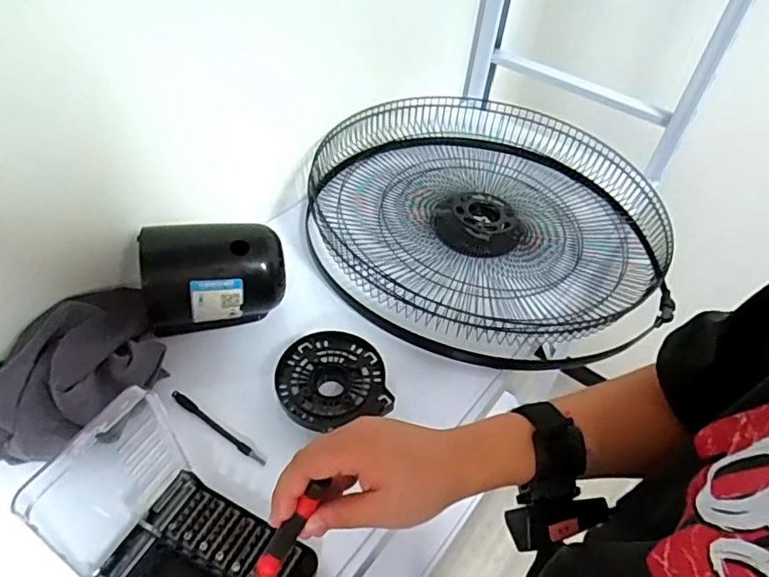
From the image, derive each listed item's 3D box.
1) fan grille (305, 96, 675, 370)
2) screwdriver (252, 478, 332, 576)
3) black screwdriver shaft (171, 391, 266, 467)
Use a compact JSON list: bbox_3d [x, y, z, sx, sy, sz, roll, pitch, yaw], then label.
[{"bbox_3d":[0.146,-0.111,0.782,0.500,0.082,0.472,3,46,-3],"label":"fan grille"},{"bbox_3d":[-0.075,0.186,0.389,0.013,0.157,0.015,-1,39,-47],"label":"screwdriver"},{"bbox_3d":[-0.169,0.139,0.548,0.127,0.007,0.011,30,50,21],"label":"black screwdriver shaft"}]

